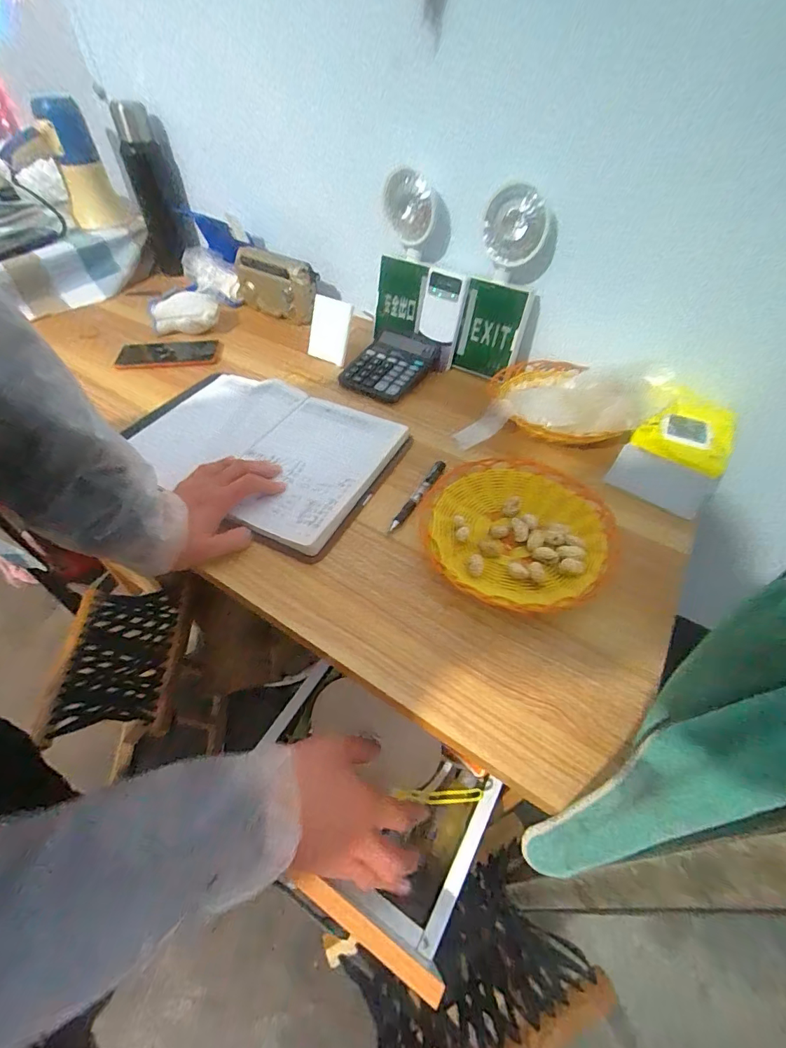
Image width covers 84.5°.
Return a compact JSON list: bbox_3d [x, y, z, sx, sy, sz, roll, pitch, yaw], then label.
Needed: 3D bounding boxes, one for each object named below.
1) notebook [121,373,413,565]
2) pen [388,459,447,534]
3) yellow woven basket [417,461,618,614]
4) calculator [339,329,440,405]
[{"bbox_3d":[-0.183,-0.107,0.589,0.351,0.034,0.251,22,49,16],"label":"notebook"},{"bbox_3d":[0.033,-0.037,0.539,0.016,0.012,0.131,24,53,19],"label":"pen"},{"bbox_3d":[0.140,0.011,0.488,0.195,0.044,0.198,0,49,0],"label":"yellow woven basket"},{"bbox_3d":[-0.009,-0.268,0.718,0.119,0.042,0.145,25,53,20],"label":"calculator"}]

